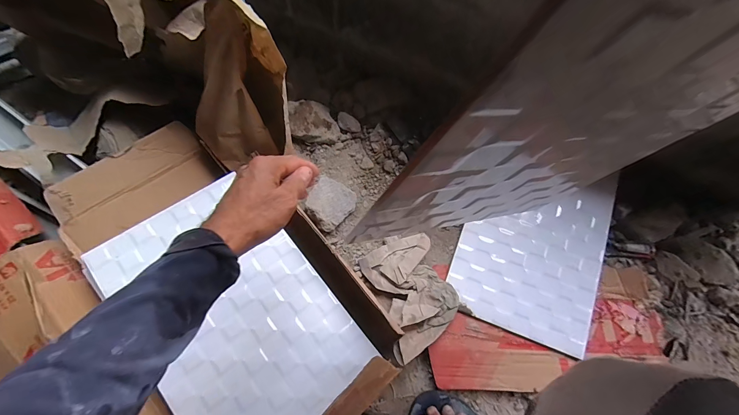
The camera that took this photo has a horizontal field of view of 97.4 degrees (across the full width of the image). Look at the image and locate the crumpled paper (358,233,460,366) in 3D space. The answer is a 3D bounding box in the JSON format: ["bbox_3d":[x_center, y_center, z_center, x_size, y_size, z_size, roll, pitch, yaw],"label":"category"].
[{"bbox_3d":[0.073,0.140,0.557,0.135,0.046,0.192,-20,73,-7],"label":"crumpled paper"}]

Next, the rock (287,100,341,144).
[{"bbox_3d":[-0.110,-0.182,0.687,0.094,0.037,0.087,1,70,-2],"label":"rock"}]

